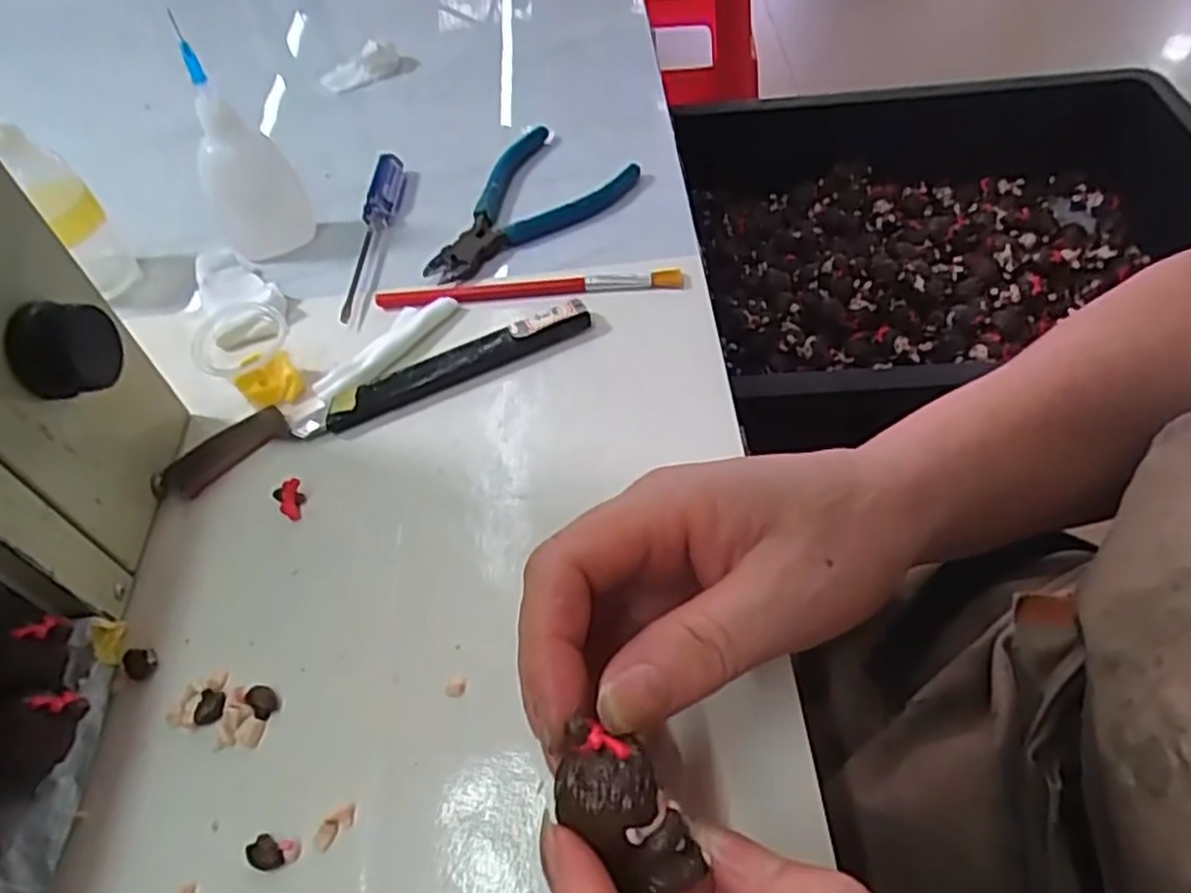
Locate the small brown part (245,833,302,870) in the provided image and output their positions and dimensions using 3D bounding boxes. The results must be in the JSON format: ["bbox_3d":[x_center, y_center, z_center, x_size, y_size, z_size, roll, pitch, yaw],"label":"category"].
[{"bbox_3d":[-0.095,0.120,0.230,0.015,0.004,0.009,4,53,10],"label":"small brown part"}]

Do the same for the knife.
[{"bbox_3d":[-0.118,-0.022,0.335,0.145,0.008,0.028,-37,57,-20],"label":"knife"}]

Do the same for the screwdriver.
[{"bbox_3d":[-0.117,-0.111,0.404,0.015,0.017,0.123,-1,53,6],"label":"screwdriver"}]

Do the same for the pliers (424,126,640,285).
[{"bbox_3d":[-0.042,-0.124,0.404,0.069,0.015,0.116,32,63,27],"label":"pliers"}]

